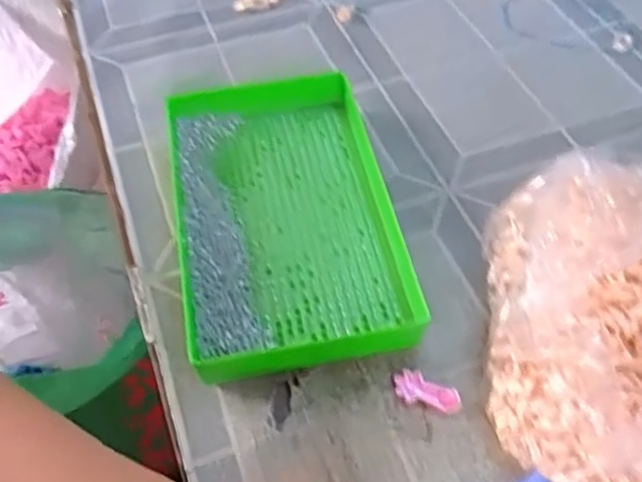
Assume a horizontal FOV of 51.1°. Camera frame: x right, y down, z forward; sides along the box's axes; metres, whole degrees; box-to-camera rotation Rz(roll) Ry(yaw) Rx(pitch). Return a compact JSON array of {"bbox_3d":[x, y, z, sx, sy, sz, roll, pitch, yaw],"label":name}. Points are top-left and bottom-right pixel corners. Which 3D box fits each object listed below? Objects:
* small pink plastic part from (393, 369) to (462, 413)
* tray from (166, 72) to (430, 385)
[{"bbox_3d":[0.065,0.093,0.414,0.041,0.009,0.019,11,54,10],"label":"small pink plastic part"},{"bbox_3d":[-0.024,-0.020,0.479,0.152,0.037,0.238,-10,54,-5],"label":"tray"}]

